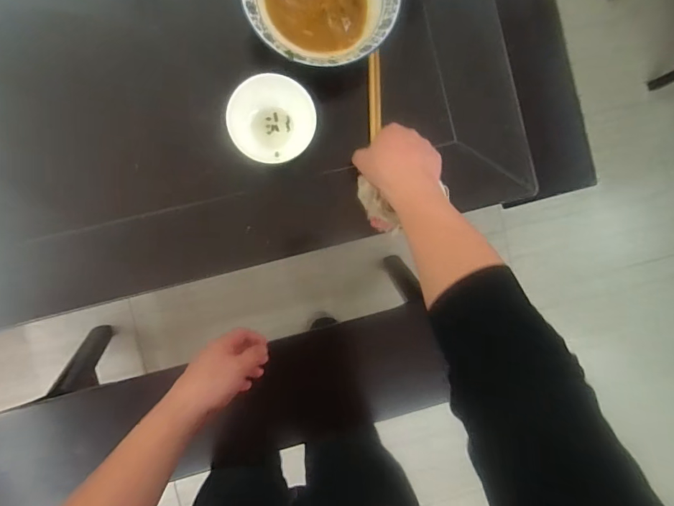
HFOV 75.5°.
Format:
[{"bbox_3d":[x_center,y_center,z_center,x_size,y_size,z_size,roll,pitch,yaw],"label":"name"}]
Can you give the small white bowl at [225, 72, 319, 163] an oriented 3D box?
[{"bbox_3d":[-0.082,-0.172,0.569,0.115,0.063,0.102,-32,94,-6],"label":"small white bowl"}]

